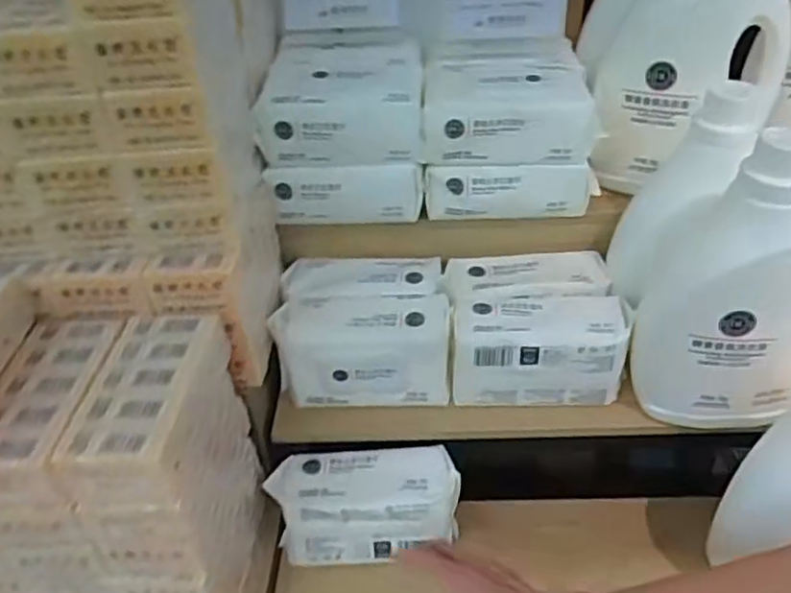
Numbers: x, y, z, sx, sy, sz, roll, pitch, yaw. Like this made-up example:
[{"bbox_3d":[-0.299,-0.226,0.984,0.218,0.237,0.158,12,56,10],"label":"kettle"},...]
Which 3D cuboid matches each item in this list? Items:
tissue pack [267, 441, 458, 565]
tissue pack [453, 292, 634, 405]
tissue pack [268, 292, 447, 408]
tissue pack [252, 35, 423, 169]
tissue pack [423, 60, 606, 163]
[{"bbox_3d":[-0.035,0.234,0.747,0.201,0.099,0.081,-2,39,1],"label":"tissue pack"},{"bbox_3d":[0.158,0.059,0.739,0.192,0.095,0.082,0,39,2],"label":"tissue pack"},{"bbox_3d":[-0.036,0.060,0.752,0.195,0.097,0.083,1,39,4],"label":"tissue pack"},{"bbox_3d":[-0.059,-0.232,0.778,0.175,0.079,0.181,0,39,3],"label":"tissue pack"},{"bbox_3d":[0.128,-0.216,0.759,0.189,0.071,0.134,-1,39,1],"label":"tissue pack"}]

